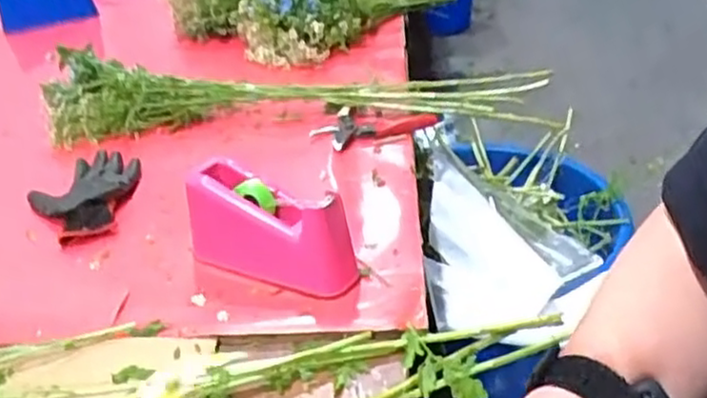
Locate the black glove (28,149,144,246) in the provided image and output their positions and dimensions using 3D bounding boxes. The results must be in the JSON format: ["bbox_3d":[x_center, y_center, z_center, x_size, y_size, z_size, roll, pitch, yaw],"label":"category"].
[{"bbox_3d":[-0.367,-0.008,0.964,0.139,0.033,0.215,-4,34,-1],"label":"black glove"}]

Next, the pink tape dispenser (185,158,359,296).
[{"bbox_3d":[-0.092,0.038,0.789,0.198,0.105,0.080,21,41,32],"label":"pink tape dispenser"}]

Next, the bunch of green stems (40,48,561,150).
[{"bbox_3d":[-0.097,-0.150,1.108,0.785,0.095,0.137,0,34,6],"label":"bunch of green stems"}]

